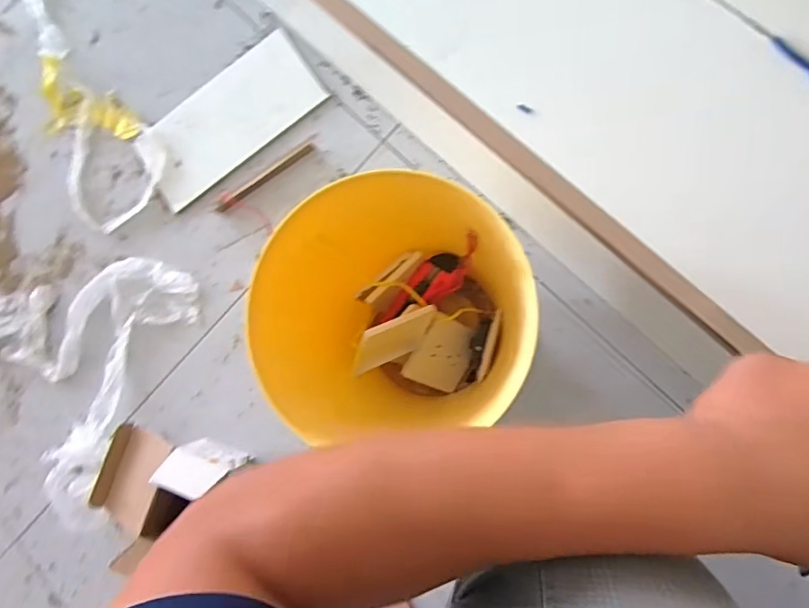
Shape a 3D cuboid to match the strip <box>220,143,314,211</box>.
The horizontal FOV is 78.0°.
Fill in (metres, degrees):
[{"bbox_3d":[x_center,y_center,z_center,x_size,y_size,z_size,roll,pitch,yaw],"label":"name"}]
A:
[{"bbox_3d":[-0.202,-0.185,0.727,0.162,0.004,0.013,-35,80,6],"label":"strip"}]

